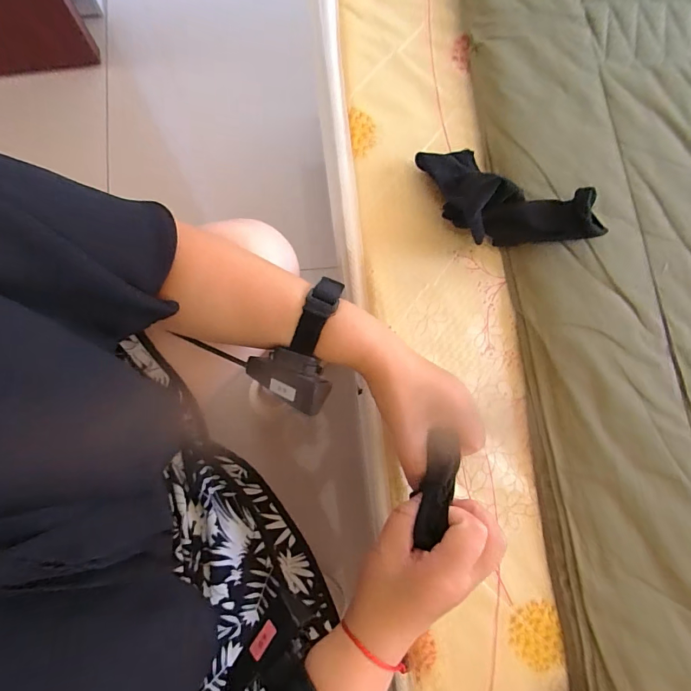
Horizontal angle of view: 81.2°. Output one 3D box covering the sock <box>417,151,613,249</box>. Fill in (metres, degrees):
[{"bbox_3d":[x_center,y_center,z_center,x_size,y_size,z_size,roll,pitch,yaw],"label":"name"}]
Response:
[{"bbox_3d":[0.168,-0.157,0.439,0.208,0.061,0.093,39,79,3],"label":"sock"}]

